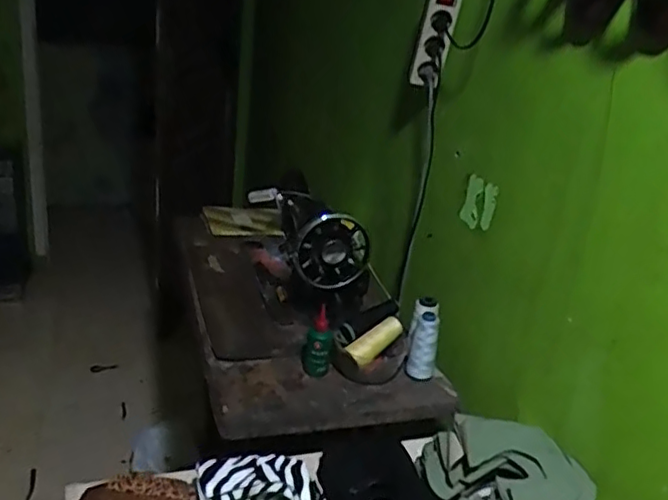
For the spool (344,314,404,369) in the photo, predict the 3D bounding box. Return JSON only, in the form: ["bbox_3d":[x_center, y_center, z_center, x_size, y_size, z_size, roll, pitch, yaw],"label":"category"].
[{"bbox_3d":[0.070,0.153,1.033,0.111,0.043,0.034,-32,39,-29],"label":"spool"}]

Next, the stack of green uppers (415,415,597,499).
[{"bbox_3d":[0.221,0.283,0.767,0.187,0.079,0.172,-3,24,-23],"label":"stack of green uppers"}]

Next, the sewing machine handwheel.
[{"bbox_3d":[-0.002,0.001,1.079,0.133,0.128,0.024,-2,24,-21],"label":"sewing machine handwheel"}]

